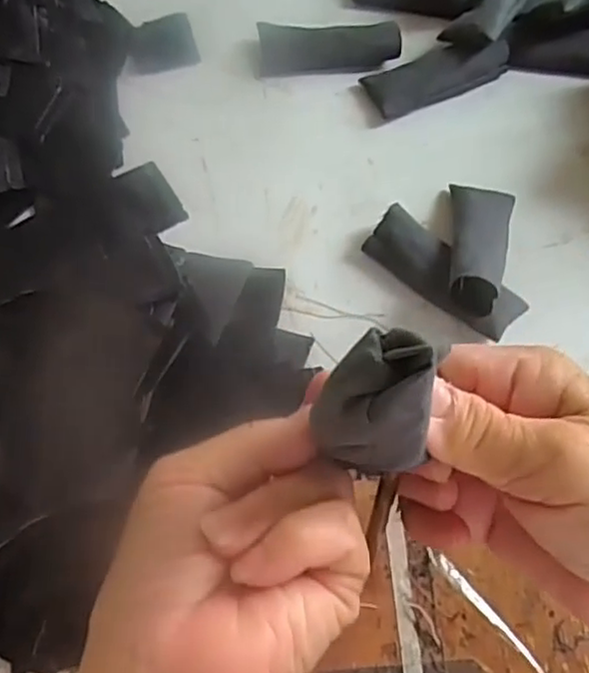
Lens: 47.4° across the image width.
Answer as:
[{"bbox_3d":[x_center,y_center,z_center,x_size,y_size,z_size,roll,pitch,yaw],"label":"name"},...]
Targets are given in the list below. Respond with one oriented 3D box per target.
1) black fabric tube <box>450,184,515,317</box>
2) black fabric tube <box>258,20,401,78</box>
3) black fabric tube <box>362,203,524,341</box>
[{"bbox_3d":[0.114,-0.060,0.414,0.039,0.026,0.108,14,48,7],"label":"black fabric tube"},{"bbox_3d":[0.026,-0.222,0.511,0.105,0.021,0.035,2,65,2],"label":"black fabric tube"},{"bbox_3d":[0.090,-0.037,0.413,0.101,0.027,0.041,37,71,17],"label":"black fabric tube"}]

